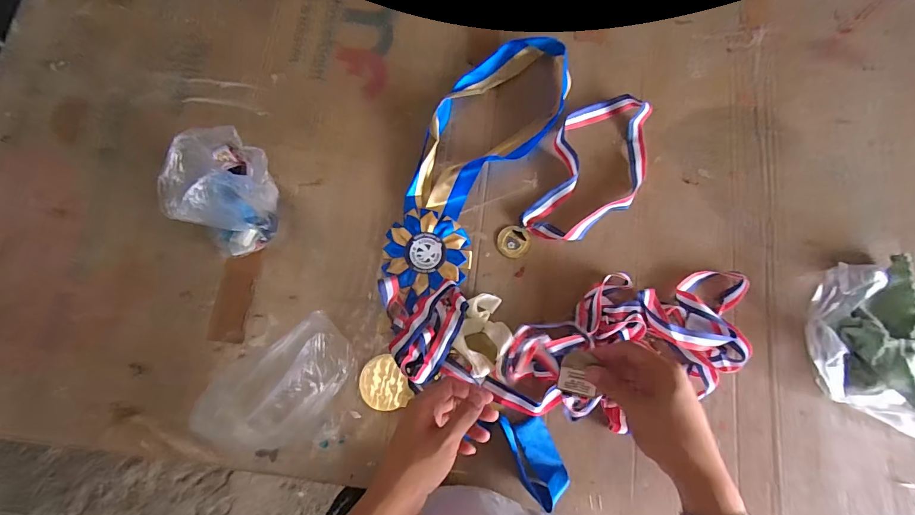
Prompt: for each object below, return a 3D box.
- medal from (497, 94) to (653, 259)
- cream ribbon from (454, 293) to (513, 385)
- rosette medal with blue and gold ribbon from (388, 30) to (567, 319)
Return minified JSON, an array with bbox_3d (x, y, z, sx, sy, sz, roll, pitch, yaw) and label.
[{"bbox_3d":[0.195,-0.116,0.624,0.142,0.025,0.315,30,78,6],"label":"medal"},{"bbox_3d":[0.039,0.106,0.562,0.072,0.023,0.109,18,77,4],"label":"cream ribbon"},{"bbox_3d":[0.016,-0.148,0.623,0.168,0.038,0.476,30,78,6],"label":"rosette medal with blue and gold ribbon"}]

